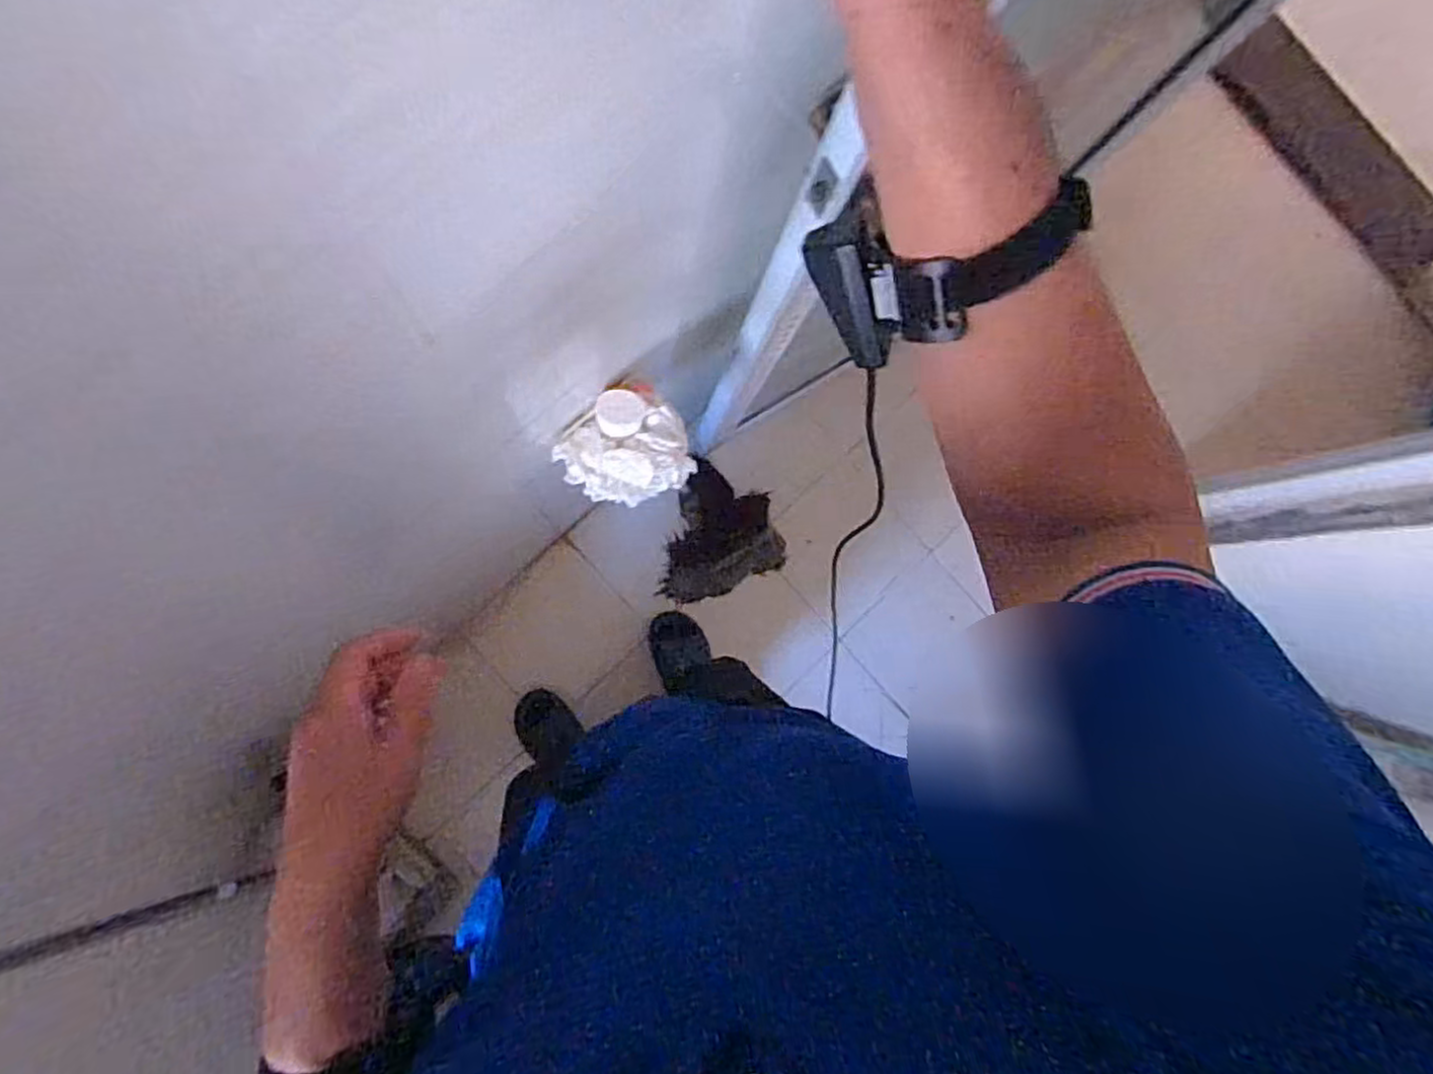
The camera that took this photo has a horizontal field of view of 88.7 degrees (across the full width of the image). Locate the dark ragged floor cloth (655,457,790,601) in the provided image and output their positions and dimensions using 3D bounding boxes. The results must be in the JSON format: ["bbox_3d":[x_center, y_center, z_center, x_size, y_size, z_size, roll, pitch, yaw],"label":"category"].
[{"bbox_3d":[0.029,0.008,1.714,0.257,0.018,0.321,13,100,-3],"label":"dark ragged floor cloth"}]

